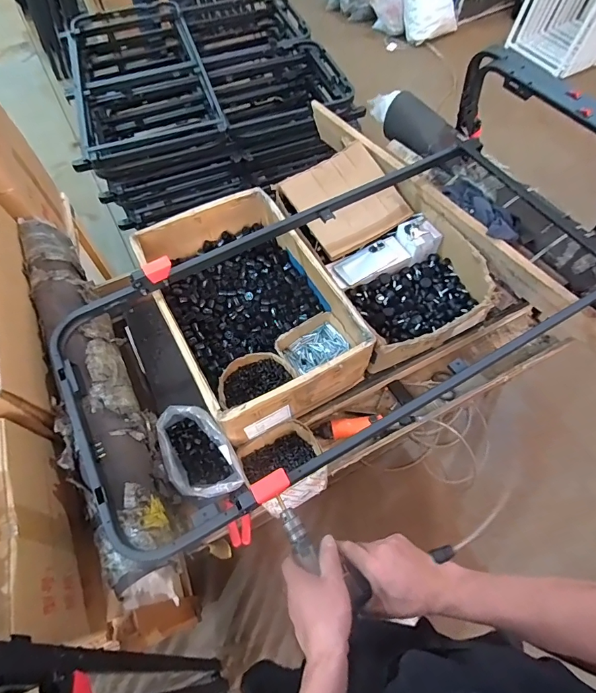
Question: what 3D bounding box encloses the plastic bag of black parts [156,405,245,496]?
[{"bbox_3d":[-0.199,0.215,0.793,0.119,0.097,0.189,-32,65,-14],"label":"plastic bag of black parts"}]

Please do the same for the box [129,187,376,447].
[{"bbox_3d":[-0.115,-0.096,0.913,0.343,0.157,0.533,-27,64,-12],"label":"box"}]

